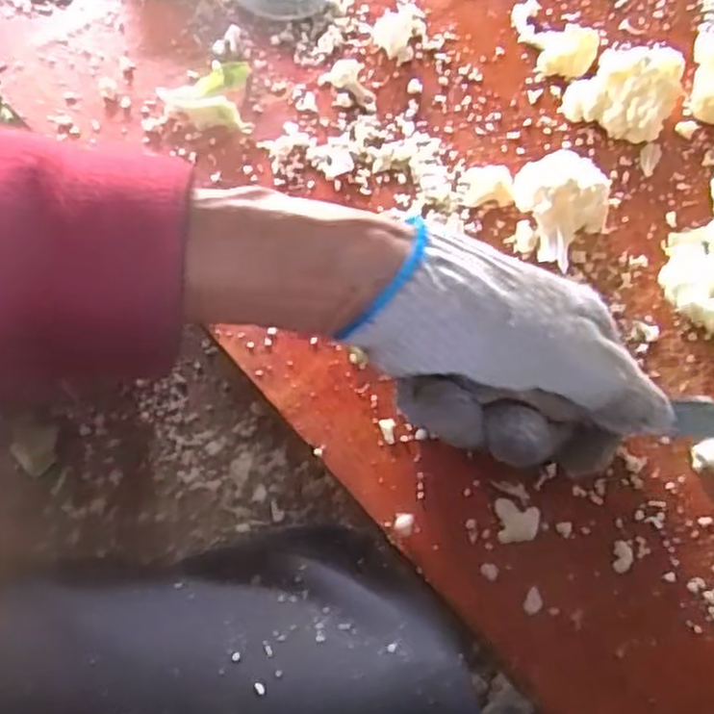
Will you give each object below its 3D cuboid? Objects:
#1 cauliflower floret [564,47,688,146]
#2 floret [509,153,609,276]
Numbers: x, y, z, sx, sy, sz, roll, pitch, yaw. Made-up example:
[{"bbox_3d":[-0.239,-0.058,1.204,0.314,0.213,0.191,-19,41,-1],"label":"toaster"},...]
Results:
[{"bbox_3d":[0.151,-0.149,0.421,0.055,0.044,0.046,31,67,10],"label":"cauliflower floret"},{"bbox_3d":[0.099,-0.074,0.379,0.047,0.040,0.041,31,67,10],"label":"floret"}]

